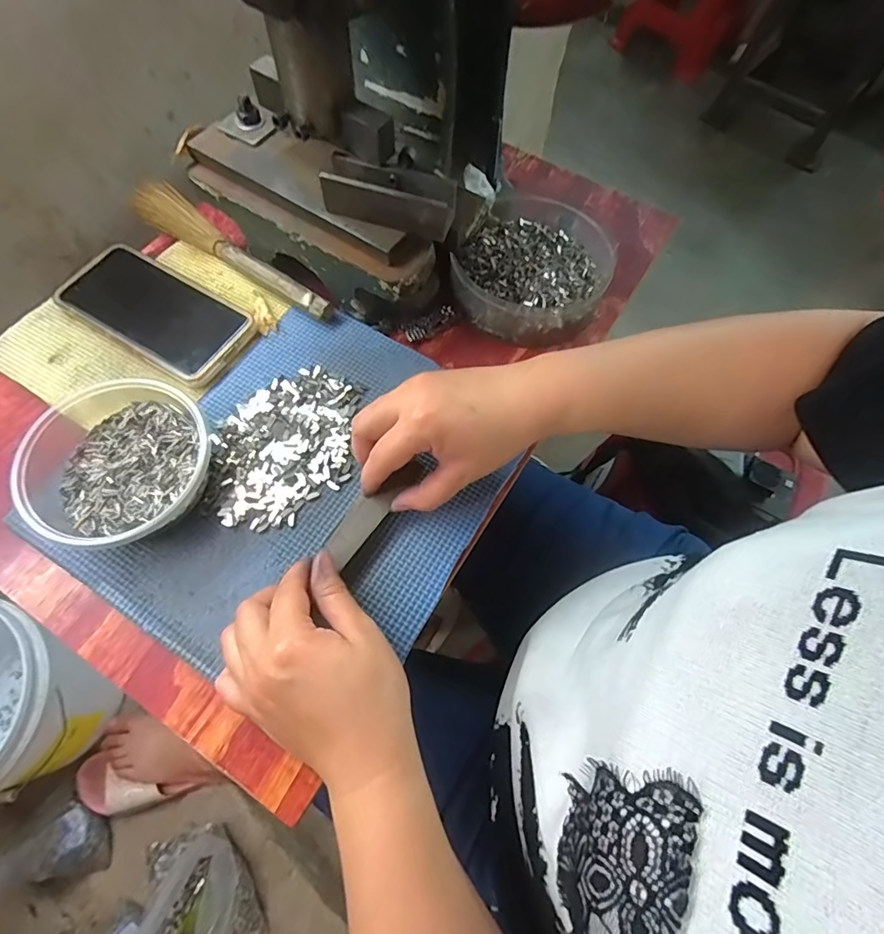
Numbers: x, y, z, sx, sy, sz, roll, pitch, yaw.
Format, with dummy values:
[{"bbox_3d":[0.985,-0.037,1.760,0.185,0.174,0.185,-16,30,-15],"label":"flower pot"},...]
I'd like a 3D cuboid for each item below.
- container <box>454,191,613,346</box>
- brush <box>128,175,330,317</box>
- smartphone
[{"bbox_3d":[0.083,-0.179,0.436,0.129,0.038,0.154,21,66,7],"label":"container"},{"bbox_3d":[-0.186,-0.187,0.426,0.226,0.019,0.036,38,69,14],"label":"brush"},{"bbox_3d":[-0.232,-0.126,0.401,0.156,0.011,0.075,30,67,11],"label":"smartphone"}]

